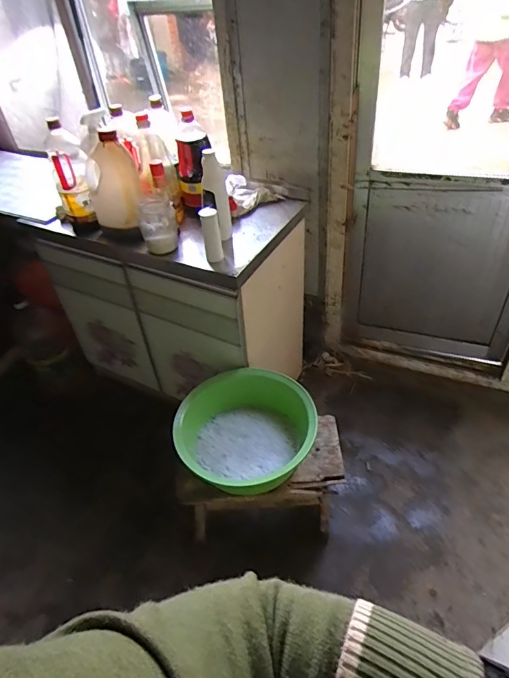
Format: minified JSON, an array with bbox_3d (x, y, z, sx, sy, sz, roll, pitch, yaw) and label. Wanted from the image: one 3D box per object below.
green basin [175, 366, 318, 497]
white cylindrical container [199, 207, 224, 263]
[{"bbox_3d":[-0.020,0.253,1.159,0.358,0.151,0.327,-3,43,3],"label":"green basin"},{"bbox_3d":[-0.104,-0.249,1.053,0.042,0.135,0.044,-3,43,3],"label":"white cylindrical container"}]

